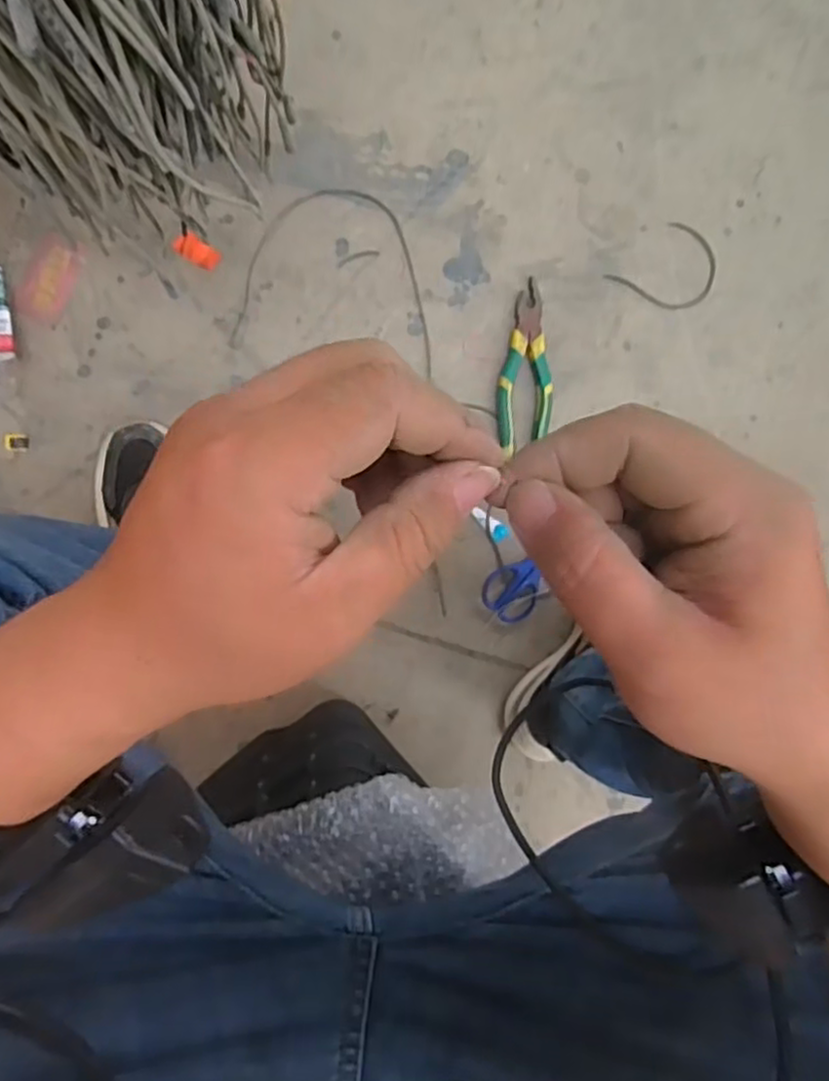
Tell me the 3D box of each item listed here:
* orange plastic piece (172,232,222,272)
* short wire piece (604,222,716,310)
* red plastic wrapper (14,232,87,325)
[{"bbox_3d":[-0.226,-0.300,0.724,0.046,0.009,0.026,37,88,-7],"label":"orange plastic piece"},{"bbox_3d":[0.292,-0.304,0.798,0.121,0.005,0.091,-42,97,-4],"label":"short wire piece"},{"bbox_3d":[-0.373,-0.268,0.714,0.048,0.010,0.086,25,89,-2],"label":"red plastic wrapper"}]

